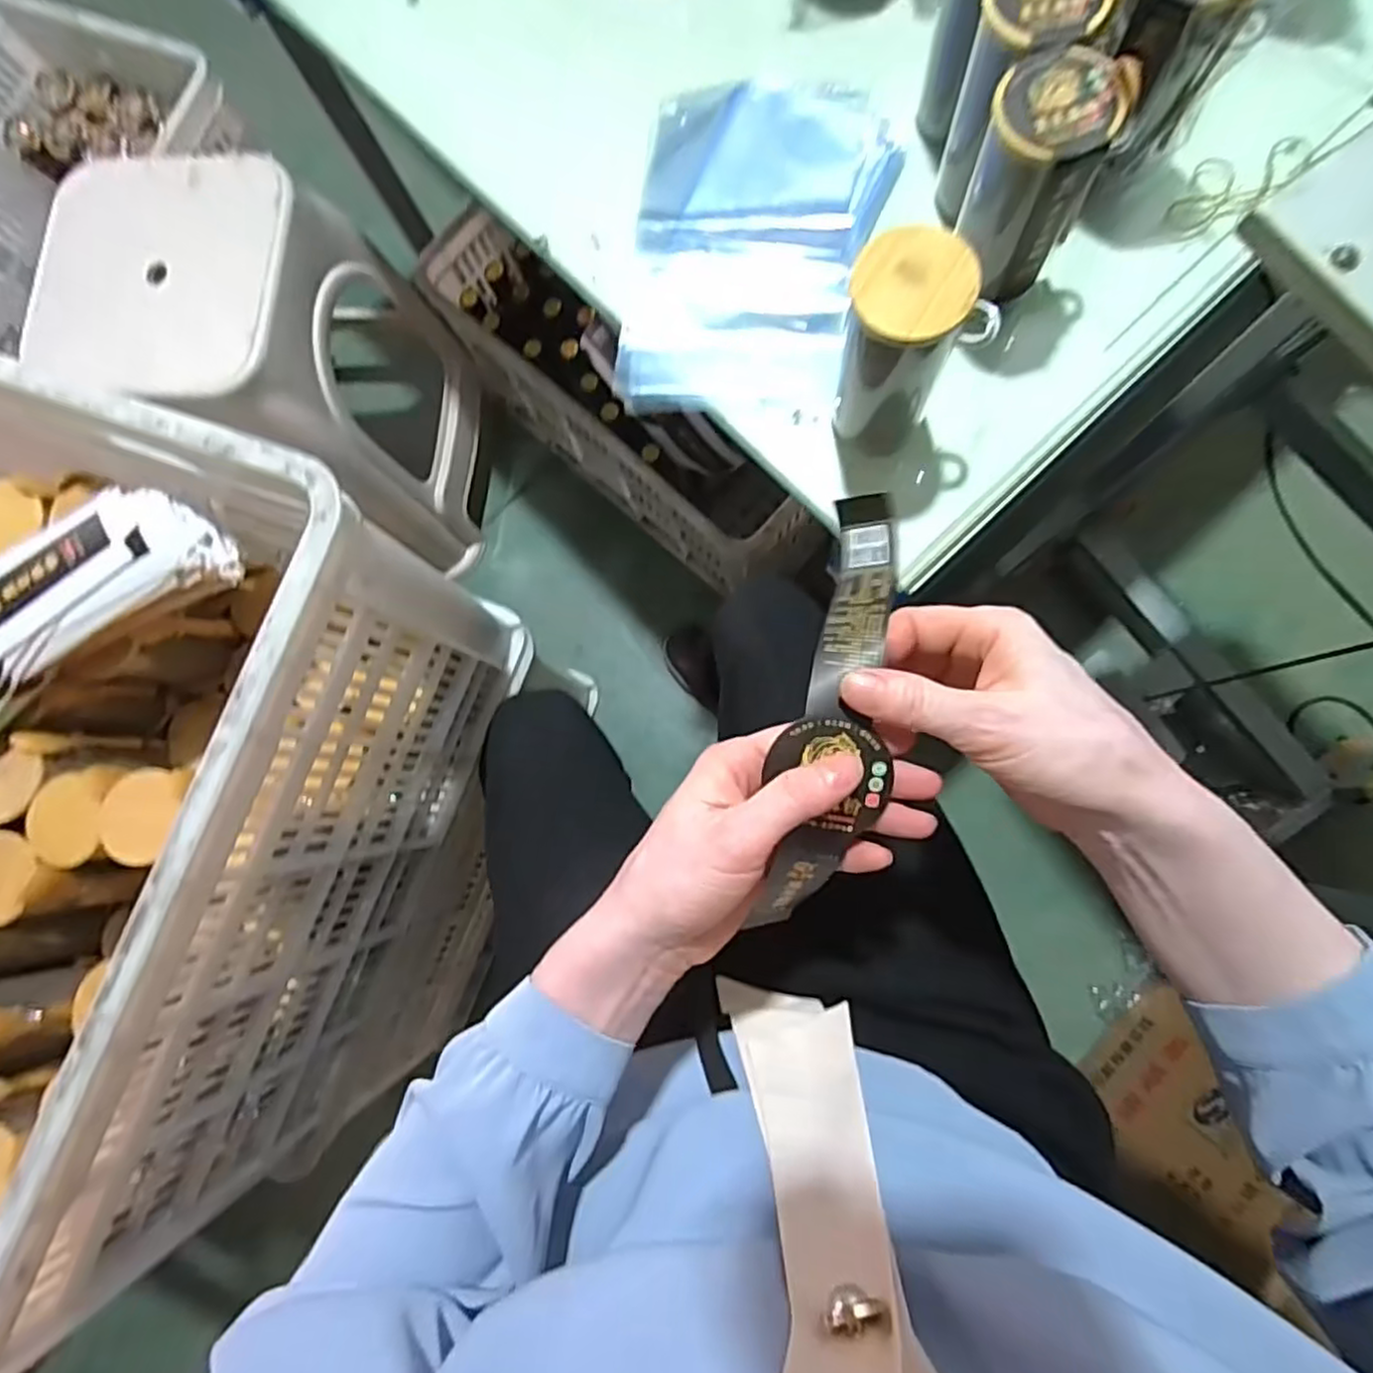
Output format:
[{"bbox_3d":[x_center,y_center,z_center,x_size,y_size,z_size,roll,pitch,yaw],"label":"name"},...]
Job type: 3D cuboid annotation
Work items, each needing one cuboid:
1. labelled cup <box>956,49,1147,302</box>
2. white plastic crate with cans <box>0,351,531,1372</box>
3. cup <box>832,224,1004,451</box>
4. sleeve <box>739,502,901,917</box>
[{"bbox_3d":[0.209,-0.307,0.440,0.069,0.132,0.060,31,85,7],"label":"labelled cup"},{"bbox_3d":[-0.487,0.115,0.594,0.449,0.361,0.609,21,84,6],"label":"white plastic crate with cans"},{"bbox_3d":[0.133,-0.205,0.437,0.078,0.128,0.068,37,86,7],"label":"cup"},{"bbox_3d":[0.071,0.016,0.348,0.048,0.061,0.219,11,89,5],"label":"sleeve"}]

